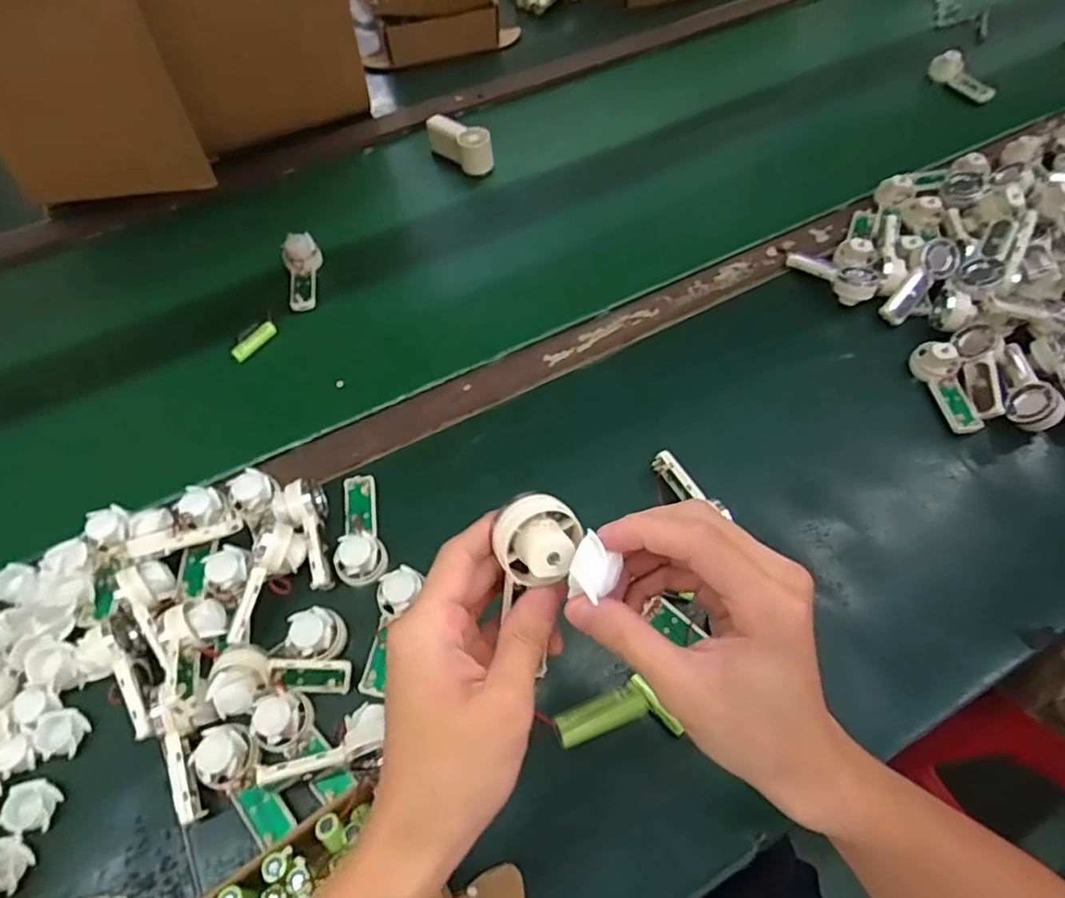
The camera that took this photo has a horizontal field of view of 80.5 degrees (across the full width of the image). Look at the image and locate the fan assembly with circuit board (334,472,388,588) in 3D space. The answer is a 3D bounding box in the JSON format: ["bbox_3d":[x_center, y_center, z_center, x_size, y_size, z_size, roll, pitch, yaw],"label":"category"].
[{"bbox_3d":[-0.144,0.063,0.512,0.039,0.025,0.092,-15,61,-7],"label":"fan assembly with circuit board"}]

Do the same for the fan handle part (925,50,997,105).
[{"bbox_3d":[0.577,-0.494,0.842,0.019,0.046,0.104,-19,61,-11],"label":"fan handle part"}]

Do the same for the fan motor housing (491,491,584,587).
[{"bbox_3d":[0.002,0.041,0.284,0.037,0.021,0.037,0,59,0],"label":"fan motor housing"}]

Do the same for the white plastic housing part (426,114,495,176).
[{"bbox_3d":[-0.090,-0.377,0.778,0.098,0.044,0.039,29,64,17],"label":"white plastic housing part"}]

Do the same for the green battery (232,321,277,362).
[{"bbox_3d":[-0.281,-0.109,0.636,0.011,0.014,0.051,34,65,19],"label":"green battery"}]

